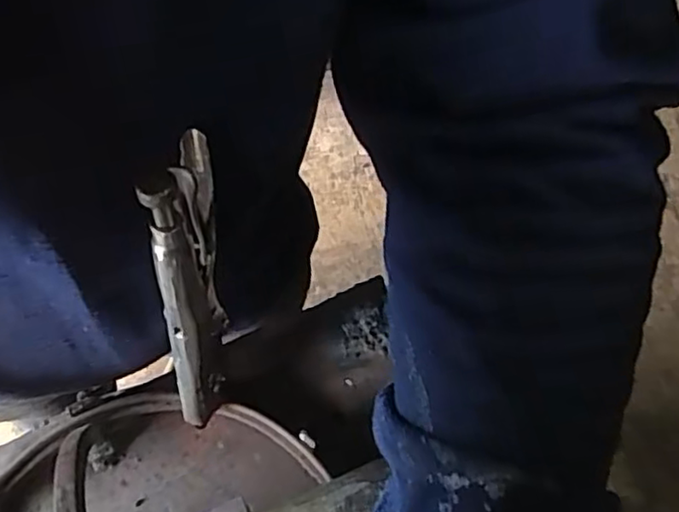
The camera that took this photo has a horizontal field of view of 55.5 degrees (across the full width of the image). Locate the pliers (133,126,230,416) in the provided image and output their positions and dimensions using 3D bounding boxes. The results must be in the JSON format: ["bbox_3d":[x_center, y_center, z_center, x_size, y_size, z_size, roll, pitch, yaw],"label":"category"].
[{"bbox_3d":[-0.059,0.019,0.274,0.019,0.147,0.046,12,41,7],"label":"pliers"}]

